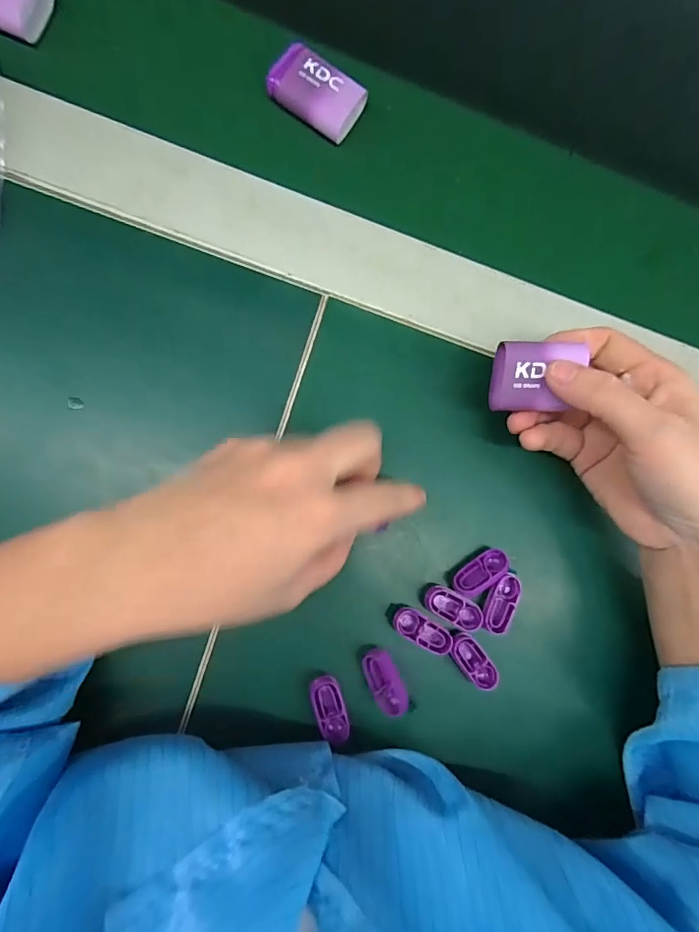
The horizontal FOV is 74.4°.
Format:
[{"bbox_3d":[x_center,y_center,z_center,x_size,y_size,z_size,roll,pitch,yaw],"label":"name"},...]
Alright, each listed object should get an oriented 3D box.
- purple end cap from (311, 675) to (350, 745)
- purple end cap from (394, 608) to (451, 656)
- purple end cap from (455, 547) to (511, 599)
[{"bbox_3d":[-0.010,0.128,0.245,0.016,0.011,0.034,-15,89,-9],"label":"purple end cap"},{"bbox_3d":[0.040,0.091,0.255,0.035,0.011,0.014,34,82,-5],"label":"purple end cap"},{"bbox_3d":[0.073,0.060,0.260,0.034,0.013,0.016,-32,91,-9],"label":"purple end cap"}]

